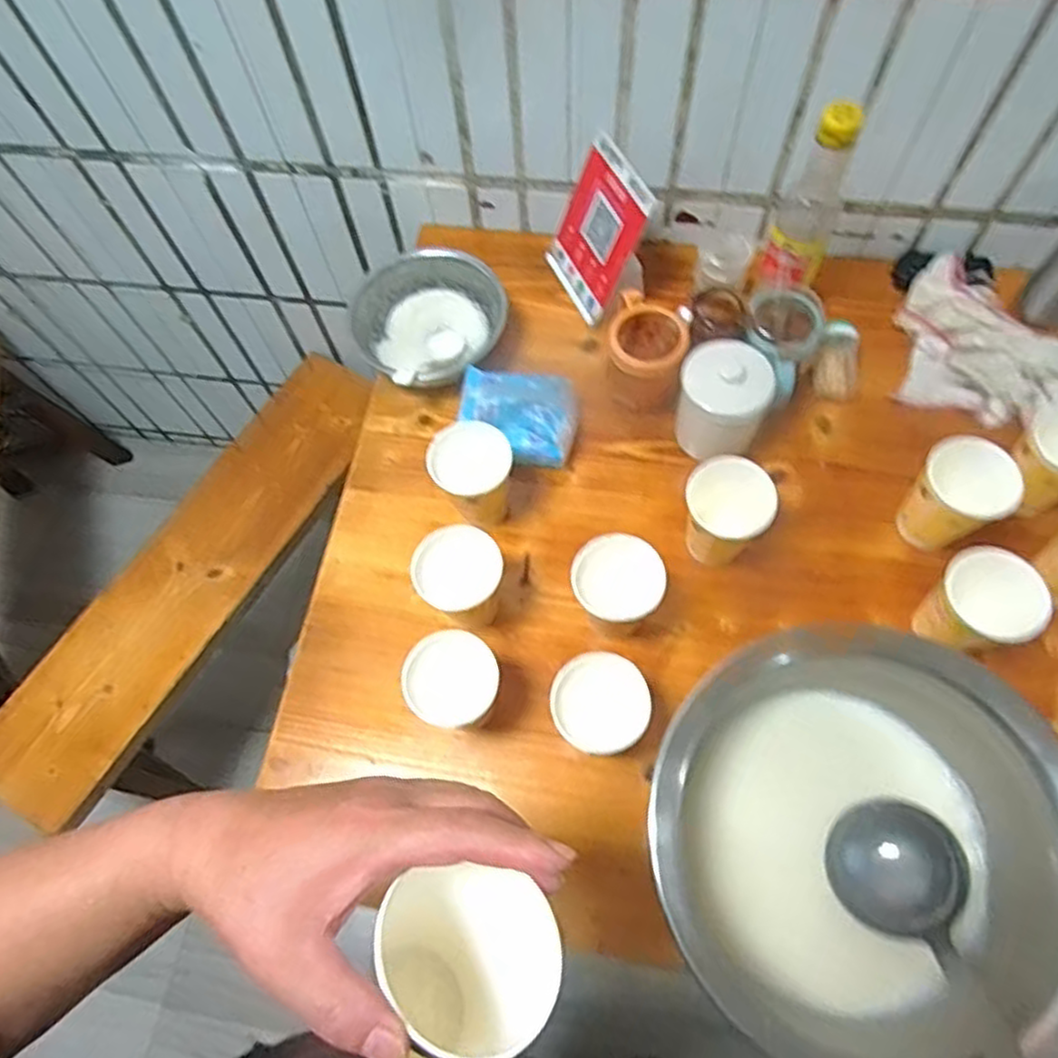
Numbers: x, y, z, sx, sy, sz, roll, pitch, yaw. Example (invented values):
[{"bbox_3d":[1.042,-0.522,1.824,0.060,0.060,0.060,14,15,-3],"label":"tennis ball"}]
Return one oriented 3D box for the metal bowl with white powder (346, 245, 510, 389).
[{"bbox_3d":[-0.111,-0.240,0.839,0.162,0.080,0.166,-1,67,3],"label":"metal bowl with white powder"}]

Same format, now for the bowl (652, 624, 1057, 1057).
[{"bbox_3d":[0.235,0.240,0.556,0.277,0.181,0.291,-33,69,-11],"label":"bowl"}]

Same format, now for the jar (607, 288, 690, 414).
[{"bbox_3d":[0.127,-0.187,0.791,0.080,0.094,0.097,7,68,6],"label":"jar"}]

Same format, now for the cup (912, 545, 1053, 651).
[{"bbox_3d":[0.386,0.070,0.633,0.068,0.107,0.079,-14,67,-3],"label":"cup"}]

